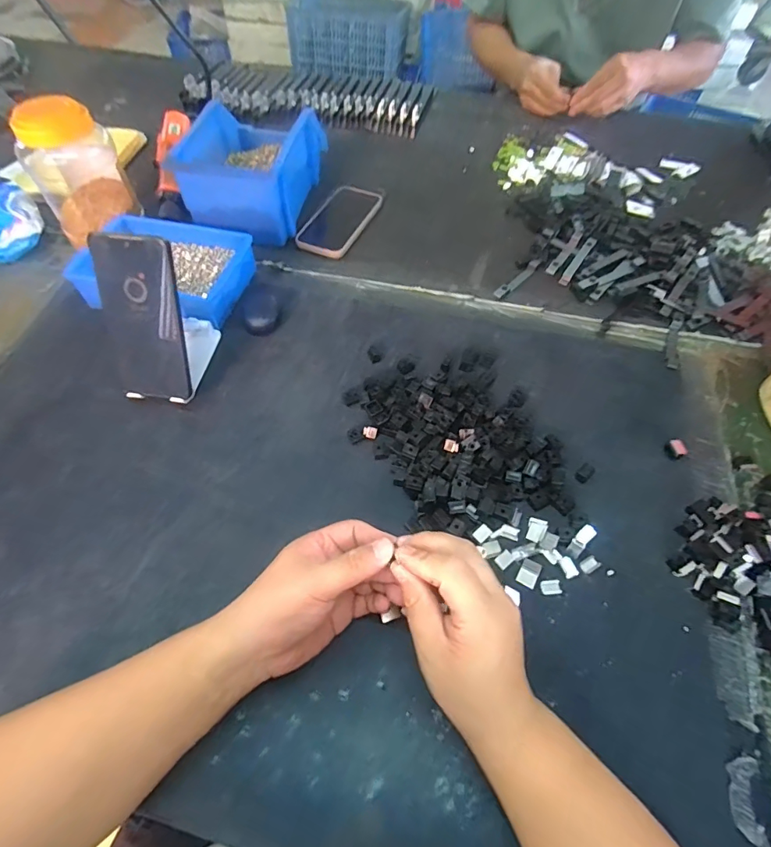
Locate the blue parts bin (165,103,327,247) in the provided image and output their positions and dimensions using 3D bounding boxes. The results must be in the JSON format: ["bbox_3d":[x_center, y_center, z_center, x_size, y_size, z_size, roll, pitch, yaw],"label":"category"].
[{"bbox_3d":[-0.196,-0.393,0.688,0.155,0.103,0.248,8,58,6],"label":"blue parts bin"}]

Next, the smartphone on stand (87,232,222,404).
[{"bbox_3d":[-0.248,-0.109,0.473,0.087,0.155,0.111,7,58,5],"label":"smartphone on stand"}]

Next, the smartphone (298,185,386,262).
[{"bbox_3d":[-0.066,-0.311,0.689,0.075,0.012,0.153,21,60,14],"label":"smartphone"}]

